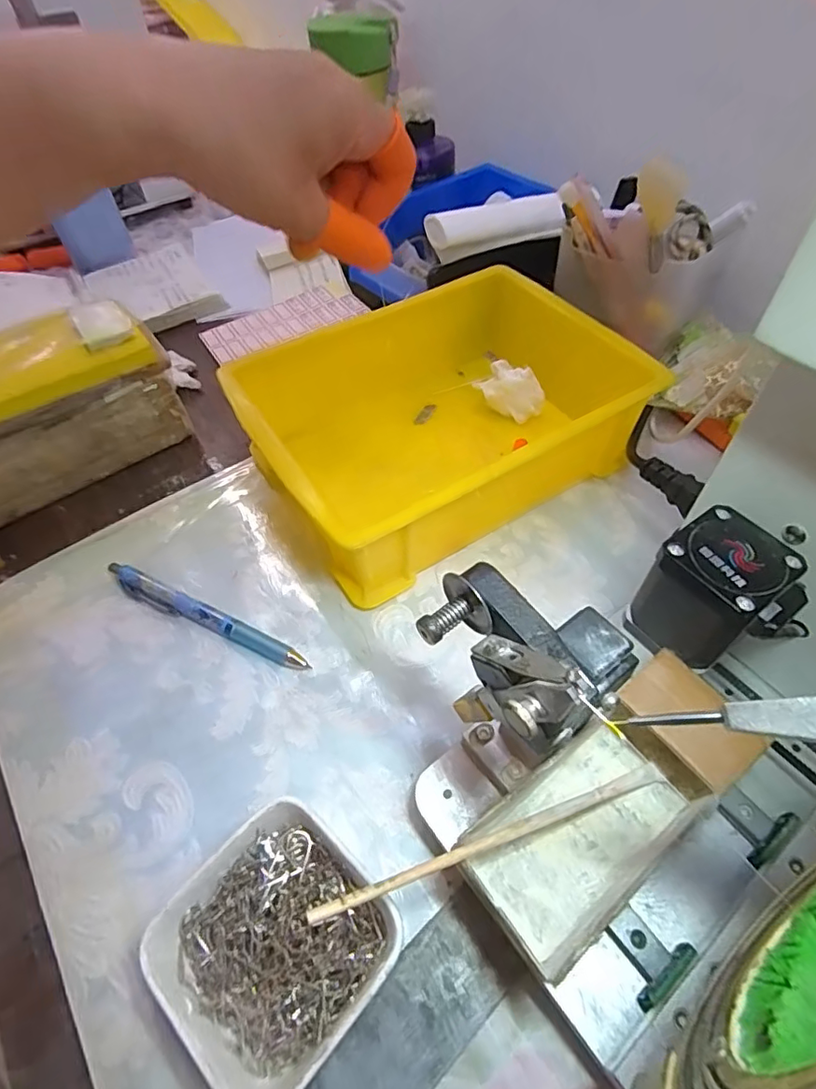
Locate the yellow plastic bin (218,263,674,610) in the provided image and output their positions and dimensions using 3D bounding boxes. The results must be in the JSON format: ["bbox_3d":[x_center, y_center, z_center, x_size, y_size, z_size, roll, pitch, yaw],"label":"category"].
[{"bbox_3d":[0.019,-0.082,0.370,0.229,0.075,0.171,-28,57,-18],"label":"yellow plastic bin"}]

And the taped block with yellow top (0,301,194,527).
[{"bbox_3d":[-0.251,-0.090,0.374,0.168,0.093,0.076,-31,58,-20],"label":"taped block with yellow top"}]

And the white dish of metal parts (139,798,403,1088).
[{"bbox_3d":[-0.051,0.159,0.220,0.077,0.031,0.079,36,62,25],"label":"white dish of metal parts"}]

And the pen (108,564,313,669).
[{"bbox_3d":[-0.121,0.041,0.321,0.141,0.013,0.013,21,56,16],"label":"pen"}]

